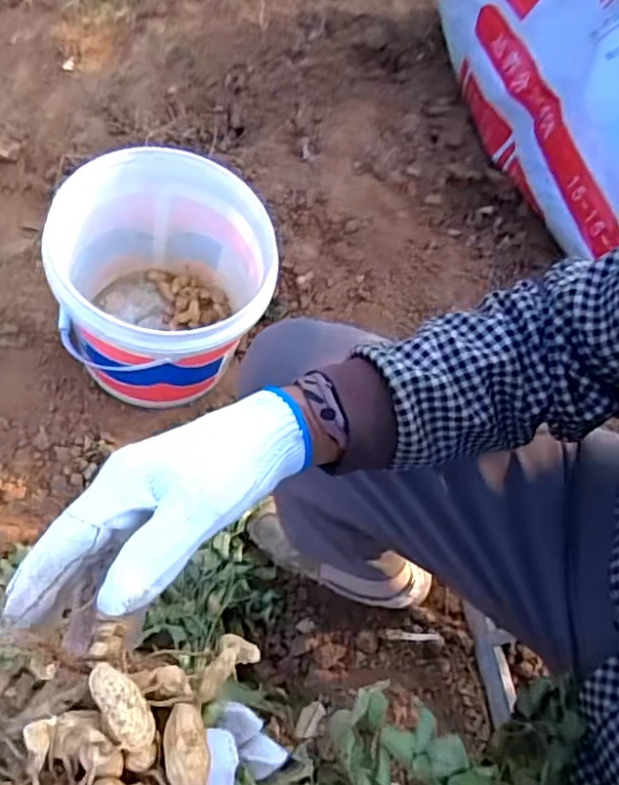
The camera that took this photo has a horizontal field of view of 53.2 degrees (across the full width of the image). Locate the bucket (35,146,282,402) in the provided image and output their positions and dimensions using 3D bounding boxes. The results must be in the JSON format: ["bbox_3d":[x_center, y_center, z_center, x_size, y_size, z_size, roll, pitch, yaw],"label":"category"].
[{"bbox_3d":[-0.187,-0.137,0.820,0.263,0.257,0.265,1,64,-1],"label":"bucket"}]

